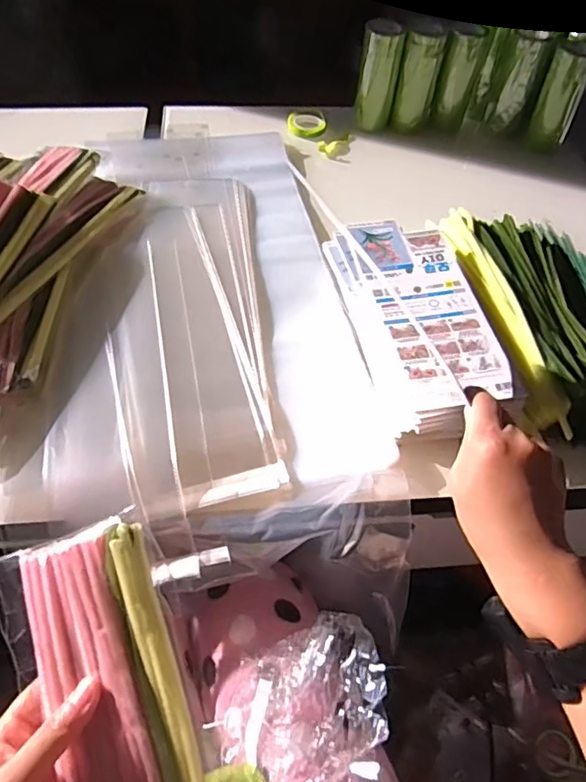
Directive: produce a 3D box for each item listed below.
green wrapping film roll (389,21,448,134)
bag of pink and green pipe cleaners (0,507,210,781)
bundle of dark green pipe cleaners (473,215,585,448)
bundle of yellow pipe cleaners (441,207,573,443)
[{"bbox_3d":[0.202,-0.503,0.909,0.061,0.150,0.057,1,52,-2],"label":"green wrapping film roll"},{"bbox_3d":[-0.081,0.222,0.291,0.084,0.047,0.296,-17,80,-15],"label":"bag of pink and green pipe cleaners"},{"bbox_3d":[0.306,-0.097,0.647,0.167,0.057,0.368,3,52,-1],"label":"bundle of dark green pipe cleaners"},{"bbox_3d":[0.228,-0.095,0.621,0.045,0.026,0.325,-3,53,-5],"label":"bundle of yellow pipe cleaners"}]

